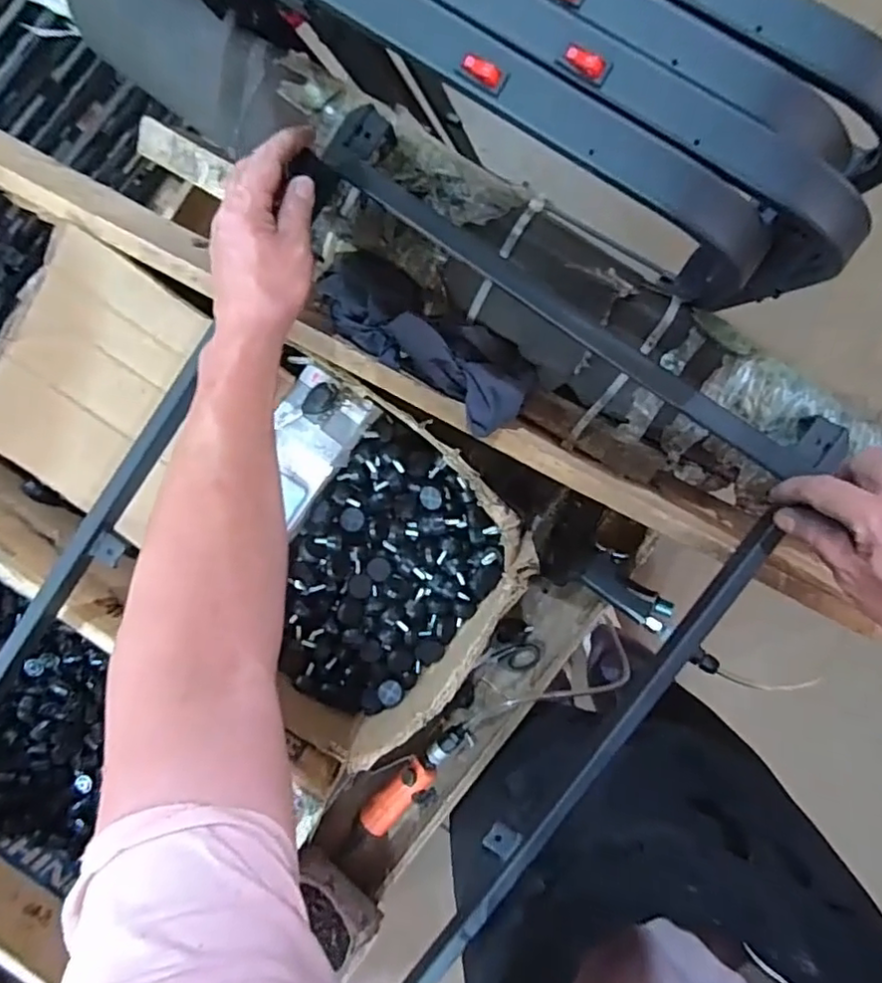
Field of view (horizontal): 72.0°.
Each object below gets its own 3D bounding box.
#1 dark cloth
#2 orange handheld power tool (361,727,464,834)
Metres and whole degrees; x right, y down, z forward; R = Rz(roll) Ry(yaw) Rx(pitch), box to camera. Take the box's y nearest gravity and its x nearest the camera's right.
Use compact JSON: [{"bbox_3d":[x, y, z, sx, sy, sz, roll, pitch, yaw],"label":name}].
[{"bbox_3d":[-0.019,-0.144,0.560,0.223,0.058,0.081,37,96,2],"label":"dark cloth"},{"bbox_3d":[-0.029,0.372,0.778,0.054,0.044,0.189,45,96,1],"label":"orange handheld power tool"}]

